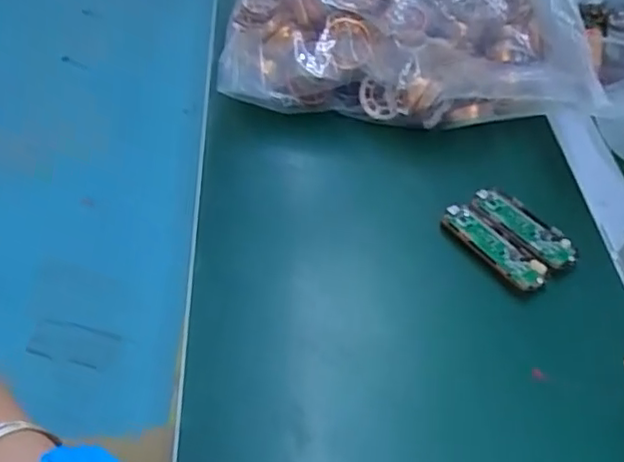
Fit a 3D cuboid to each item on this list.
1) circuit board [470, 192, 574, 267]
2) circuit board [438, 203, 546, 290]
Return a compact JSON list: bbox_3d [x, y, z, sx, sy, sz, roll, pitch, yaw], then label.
[{"bbox_3d":[0.151,-0.004,0.441,0.028,0.006,0.082,-32,58,-27],"label":"circuit board"},{"bbox_3d":[0.126,0.010,0.430,0.024,0.007,0.081,-29,57,-25],"label":"circuit board"}]

